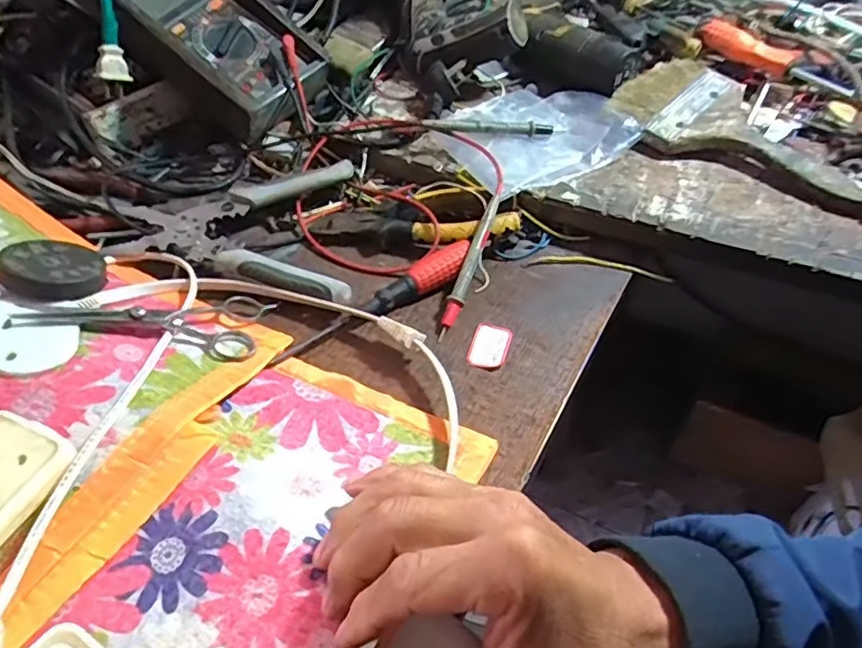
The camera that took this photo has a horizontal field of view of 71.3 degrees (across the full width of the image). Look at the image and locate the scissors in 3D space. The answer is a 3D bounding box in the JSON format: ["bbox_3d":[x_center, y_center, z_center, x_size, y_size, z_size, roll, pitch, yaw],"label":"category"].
[{"bbox_3d":[-0.174,0.000,0.376,0.149,0.015,0.061,4,45,-24],"label":"scissors"}]

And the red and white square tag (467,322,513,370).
[{"bbox_3d":[0.039,0.014,0.401,0.024,0.004,0.037,13,51,14],"label":"red and white square tag"}]

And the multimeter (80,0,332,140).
[{"bbox_3d":[-0.204,-0.270,0.529,0.221,0.045,0.123,38,63,1],"label":"multimeter"}]

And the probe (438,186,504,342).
[{"bbox_3d":[0.031,-0.048,0.431,0.011,0.013,0.134,16,68,16],"label":"probe"}]

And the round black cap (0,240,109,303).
[{"bbox_3d":[-0.238,-0.036,0.384,0.058,0.013,0.055,17,33,-12],"label":"round black cap"}]

